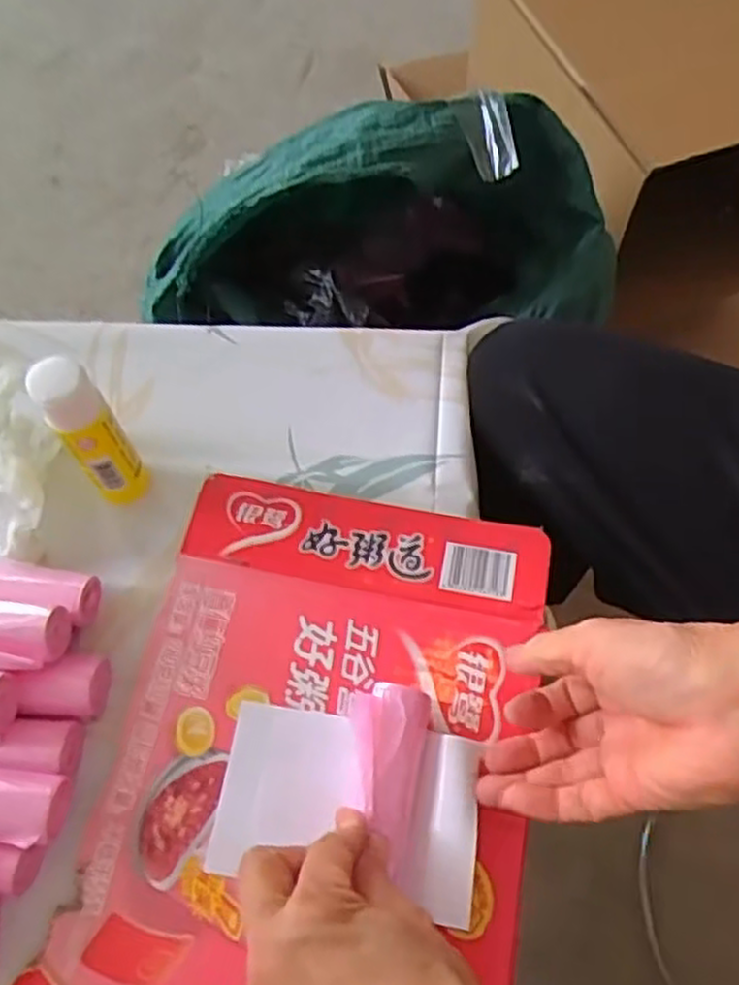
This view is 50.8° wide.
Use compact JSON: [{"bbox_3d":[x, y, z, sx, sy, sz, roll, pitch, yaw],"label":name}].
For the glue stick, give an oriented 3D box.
[{"bbox_3d":[-0.143,-0.029,0.404,0.028,0.108,0.022,-29,66,-13],"label":"glue stick"}]

